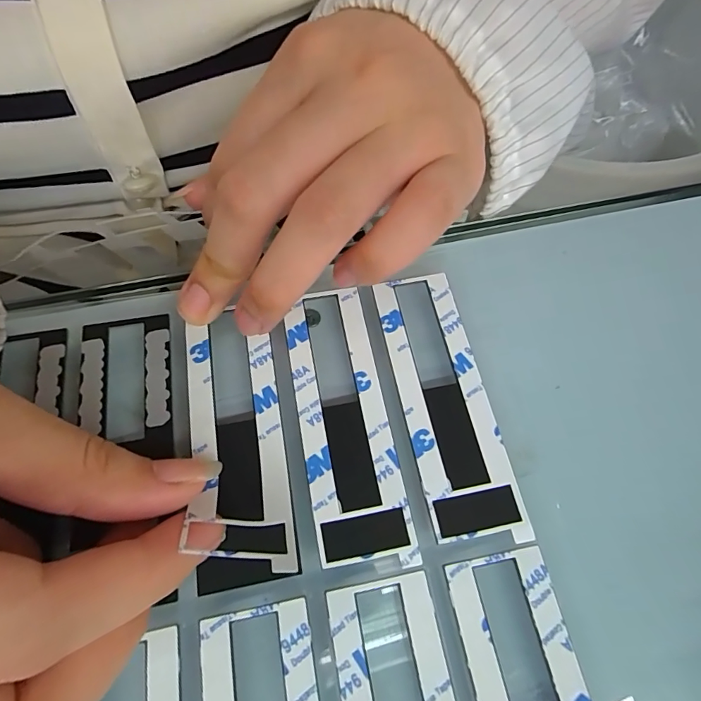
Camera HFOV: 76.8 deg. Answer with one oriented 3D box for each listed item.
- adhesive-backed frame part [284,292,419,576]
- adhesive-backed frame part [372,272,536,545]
[{"bbox_3d":[-0.003,0.019,0.138,0.027,0.004,0.087,-9,68,-7],"label":"adhesive-backed frame part"},{"bbox_3d":[0.030,0.014,0.141,0.027,0.004,0.087,-9,68,-7],"label":"adhesive-backed frame part"}]

